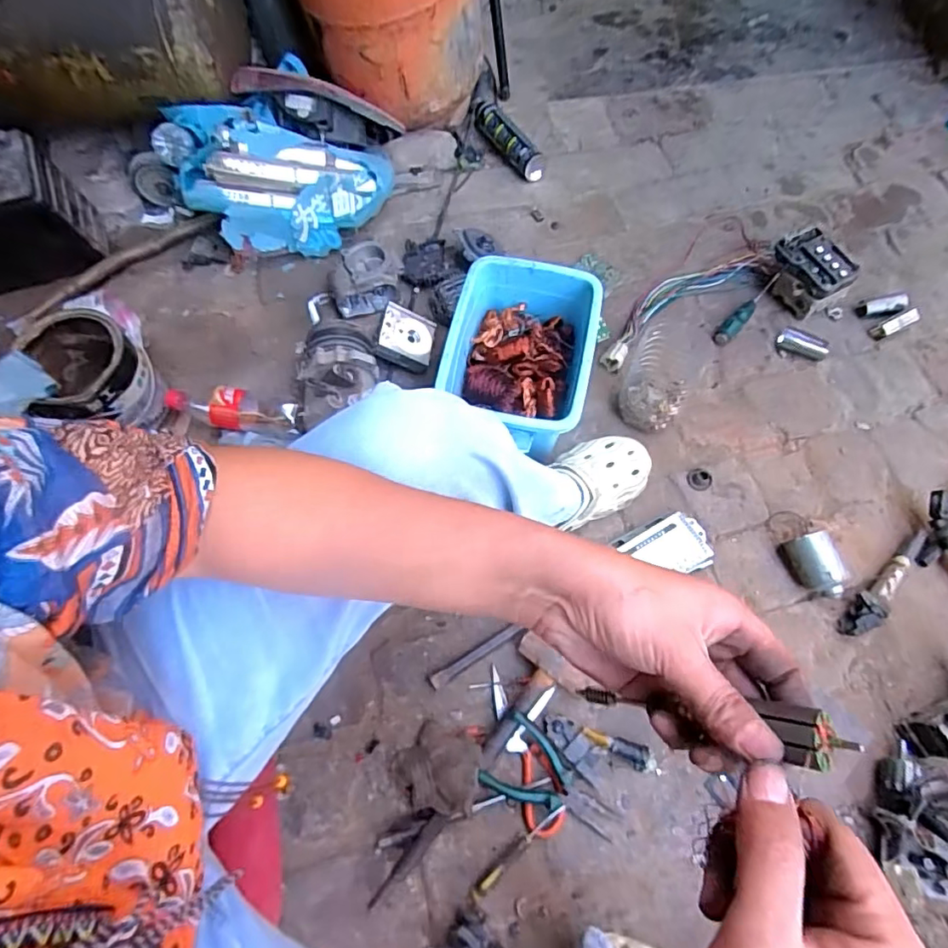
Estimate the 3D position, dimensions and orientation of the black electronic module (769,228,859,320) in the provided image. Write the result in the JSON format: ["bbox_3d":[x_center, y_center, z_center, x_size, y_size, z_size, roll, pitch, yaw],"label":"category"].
[{"bbox_3d":[0.558,-0.335,0.927,0.087,0.093,0.118,-24,68,-7],"label":"black electronic module"}]

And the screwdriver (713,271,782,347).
[{"bbox_3d":[0.467,-0.285,0.950,0.027,0.022,0.176,39,73,17],"label":"screwdriver"}]

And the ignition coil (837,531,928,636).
[{"bbox_3d":[0.573,0.153,0.773,0.043,0.033,0.181,41,74,17],"label":"ignition coil"}]

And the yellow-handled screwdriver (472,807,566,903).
[{"bbox_3d":[0.053,0.444,0.657,0.143,0.015,0.014,-38,71,-13],"label":"yellow-handled screwdriver"}]

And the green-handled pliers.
[{"bbox_3d":[0.098,0.384,0.682,0.169,0.030,0.088,34,72,15],"label":"green-handled pliers"}]

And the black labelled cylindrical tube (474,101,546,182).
[{"bbox_3d":[0.061,-0.680,1.130,0.063,0.049,0.238,-38,70,-12],"label":"black labelled cylindrical tube"}]

